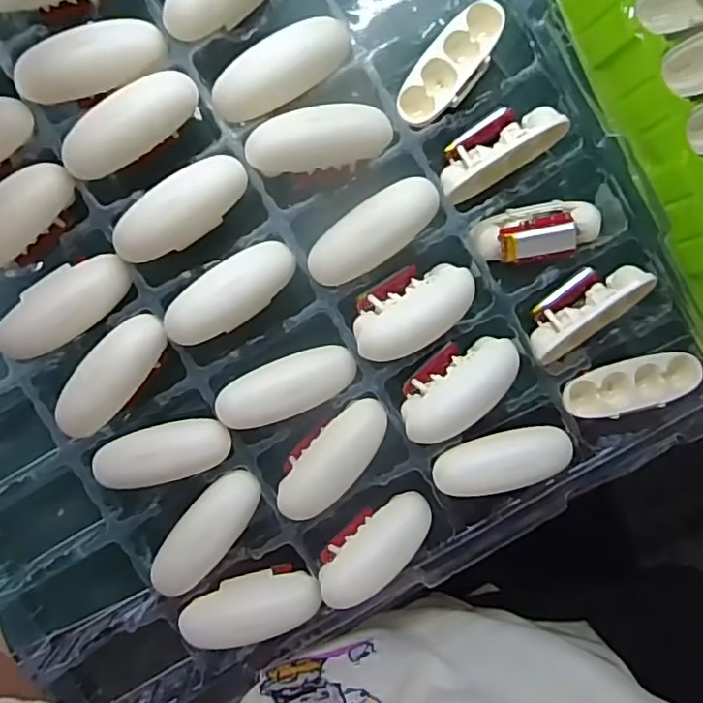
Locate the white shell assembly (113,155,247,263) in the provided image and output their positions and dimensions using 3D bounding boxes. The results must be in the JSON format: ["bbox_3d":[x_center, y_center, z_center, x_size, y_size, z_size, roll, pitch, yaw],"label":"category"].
[{"bbox_3d":[-0.078,-0.065,0.273,0.066,0.013,0.026,-36,93,1],"label":"white shell assembly"}]

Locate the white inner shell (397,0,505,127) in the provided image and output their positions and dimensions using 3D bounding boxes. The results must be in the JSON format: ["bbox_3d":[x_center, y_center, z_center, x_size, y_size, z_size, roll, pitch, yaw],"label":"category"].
[{"bbox_3d":[0.047,-0.133,0.285,0.026,0.015,0.063,37,92,-3],"label":"white inner shell"}]

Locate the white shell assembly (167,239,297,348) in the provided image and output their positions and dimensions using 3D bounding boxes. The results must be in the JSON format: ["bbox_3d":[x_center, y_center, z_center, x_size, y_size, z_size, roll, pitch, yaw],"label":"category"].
[{"bbox_3d":[-0.055,-0.028,0.281,0.067,0.011,0.028,-39,91,-22],"label":"white shell assembly"}]

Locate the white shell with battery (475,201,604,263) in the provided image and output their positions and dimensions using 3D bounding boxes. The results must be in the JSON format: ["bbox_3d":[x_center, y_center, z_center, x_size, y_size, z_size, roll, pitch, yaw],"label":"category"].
[{"bbox_3d":[0.090,-0.057,0.288,0.060,0.015,0.028,-11,93,0],"label":"white shell with battery"}]

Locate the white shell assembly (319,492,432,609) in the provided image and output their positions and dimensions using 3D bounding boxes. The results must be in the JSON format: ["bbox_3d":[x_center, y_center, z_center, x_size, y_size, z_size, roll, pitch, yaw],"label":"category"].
[{"bbox_3d":[0.010,0.095,0.291,0.064,0.024,0.027,-37,91,-23],"label":"white shell assembly"}]

